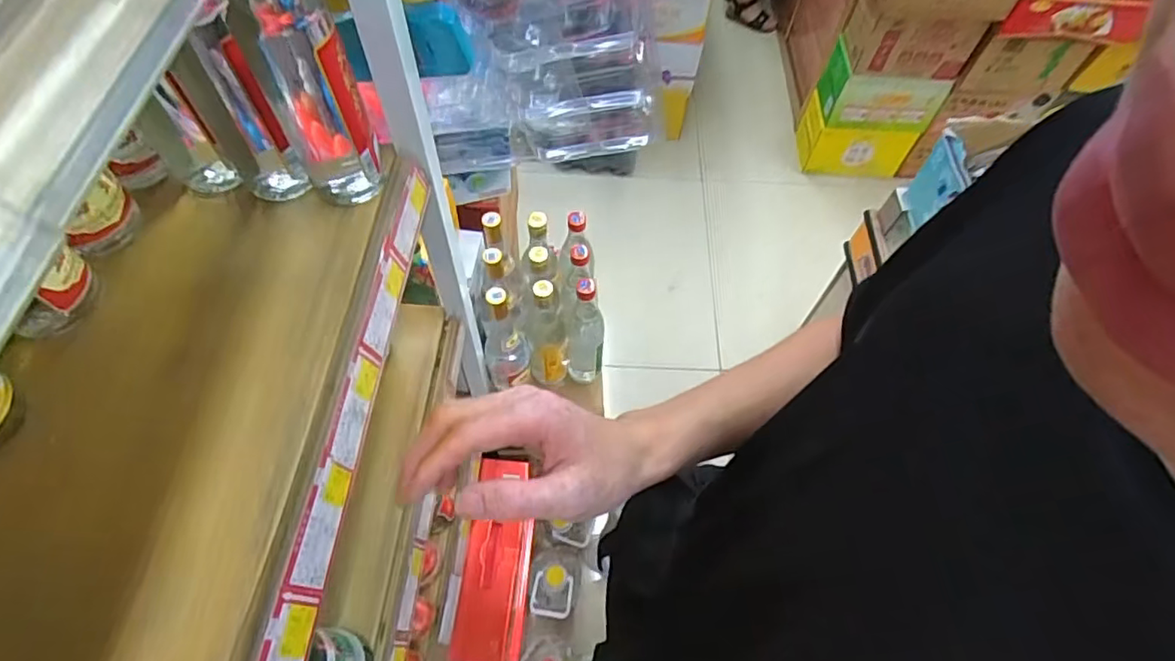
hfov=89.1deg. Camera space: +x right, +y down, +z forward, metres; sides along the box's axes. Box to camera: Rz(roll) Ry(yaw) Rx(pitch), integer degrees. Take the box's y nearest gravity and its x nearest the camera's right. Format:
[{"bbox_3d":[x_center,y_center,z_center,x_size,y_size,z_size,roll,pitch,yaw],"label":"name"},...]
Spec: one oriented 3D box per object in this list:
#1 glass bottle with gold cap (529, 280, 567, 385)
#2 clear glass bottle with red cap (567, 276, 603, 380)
[{"bbox_3d":[-0.065,0.006,1.000,0.063,0.260,0.066,-1,61,-4],"label":"glass bottle with gold cap"},{"bbox_3d":[-0.002,0.010,1.002,0.059,0.278,0.053,2,61,-2],"label":"clear glass bottle with red cap"}]

